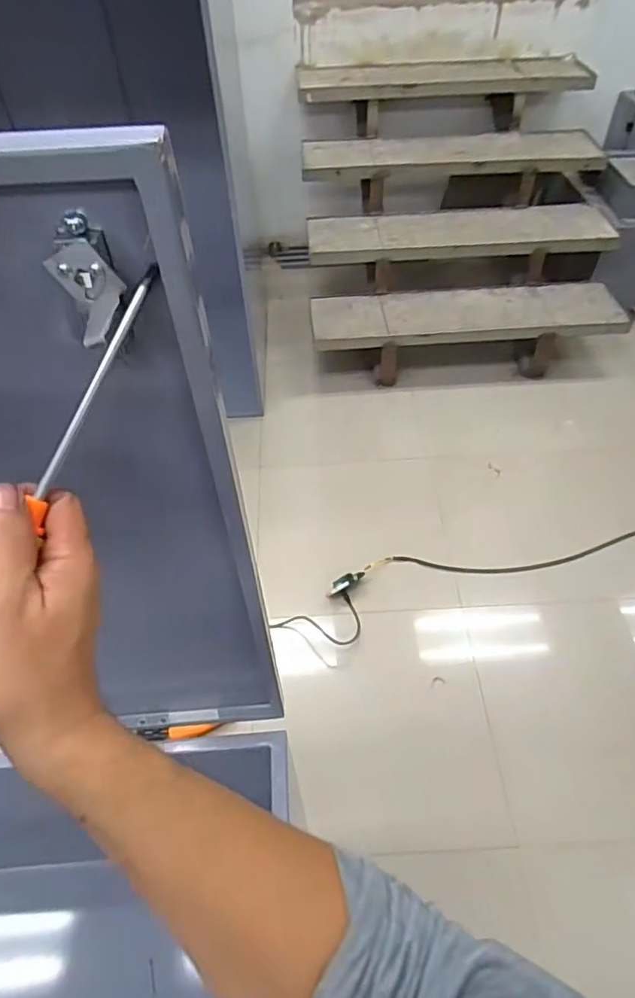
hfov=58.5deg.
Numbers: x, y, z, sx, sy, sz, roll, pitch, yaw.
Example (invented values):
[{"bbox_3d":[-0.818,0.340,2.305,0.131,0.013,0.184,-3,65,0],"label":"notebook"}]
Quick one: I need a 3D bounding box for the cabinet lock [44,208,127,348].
[{"bbox_3d":[-0.118,-0.112,0.288,0.030,0.060,0.021,-11,29,-7],"label":"cabinet lock"}]

